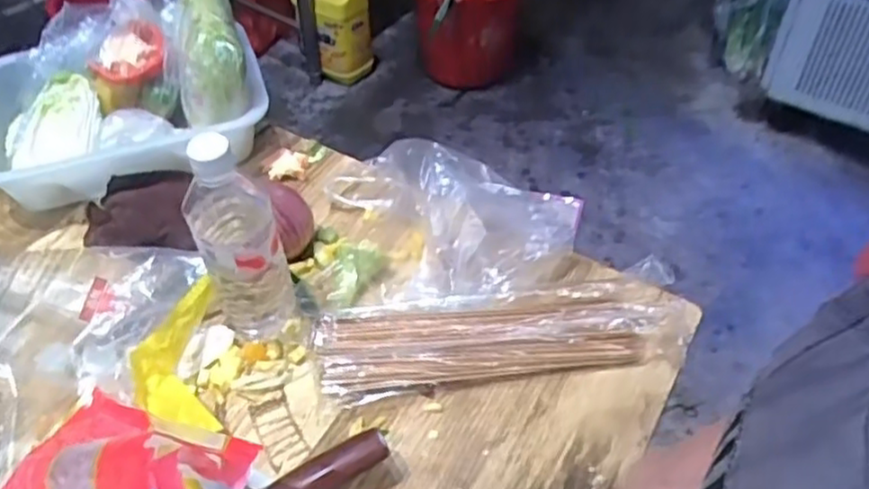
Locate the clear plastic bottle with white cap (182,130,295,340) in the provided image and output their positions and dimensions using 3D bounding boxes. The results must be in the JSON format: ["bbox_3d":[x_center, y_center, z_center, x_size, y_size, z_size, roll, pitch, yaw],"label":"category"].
[{"bbox_3d":[-0.163,-0.008,0.582,0.061,0.193,0.059,1,47,3],"label":"clear plastic bottle with white cap"}]

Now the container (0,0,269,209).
[{"bbox_3d":[-0.351,-0.173,0.758,0.294,0.147,0.218,-18,49,-14],"label":"container"}]

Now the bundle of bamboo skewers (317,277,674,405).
[{"bbox_3d":[0.066,0.085,0.656,0.345,0.051,0.082,-7,48,-5],"label":"bundle of bamboo skewers"}]

